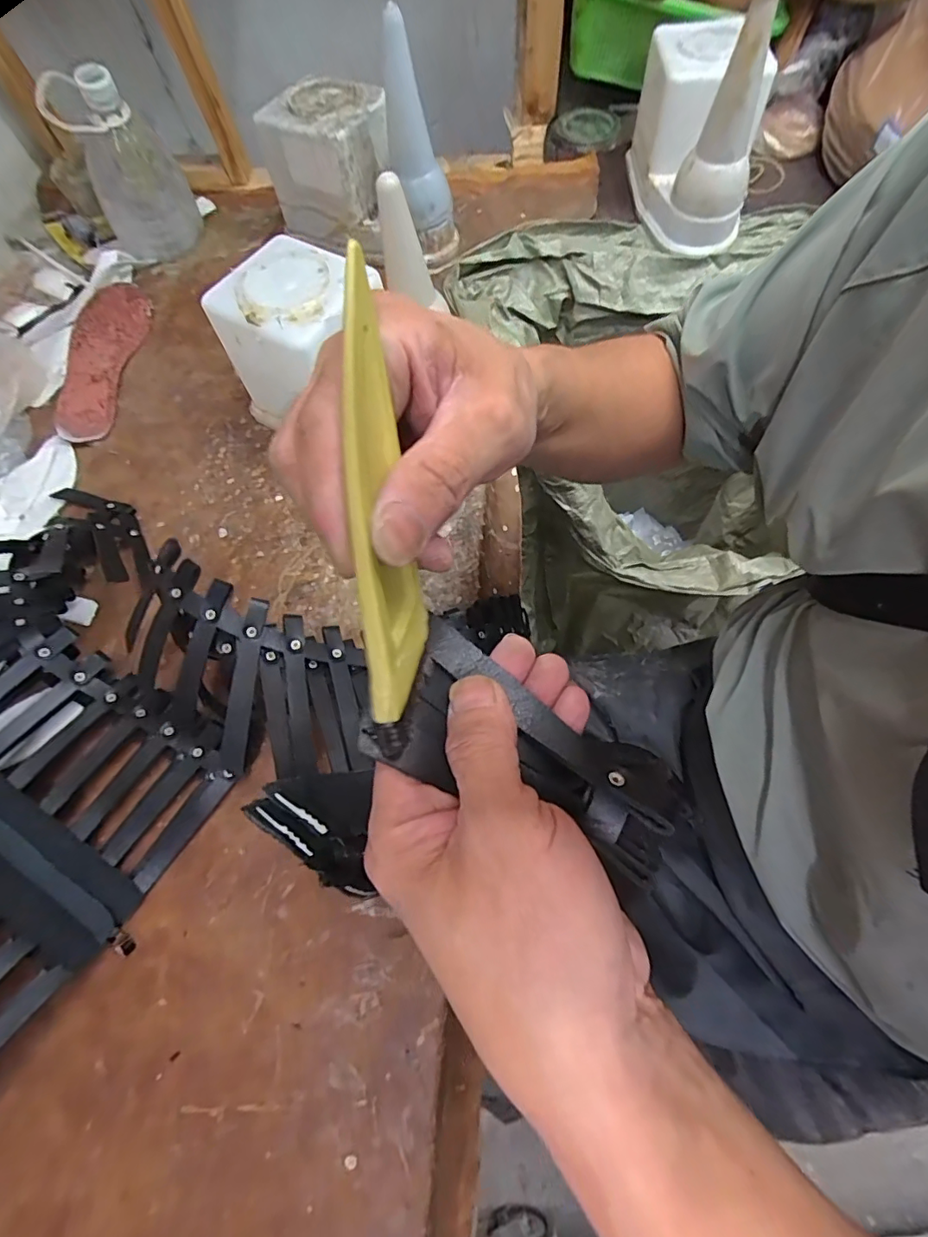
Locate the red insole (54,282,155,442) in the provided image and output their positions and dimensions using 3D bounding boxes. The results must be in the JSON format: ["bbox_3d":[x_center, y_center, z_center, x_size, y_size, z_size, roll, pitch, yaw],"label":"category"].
[{"bbox_3d":[-0.383,-0.285,0.556,0.077,0.010,0.232,-11,65,-2],"label":"red insole"}]

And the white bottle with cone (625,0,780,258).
[{"bbox_3d":[0.233,-0.501,0.507,0.090,0.159,0.184,-7,65,0],"label":"white bottle with cone"}]

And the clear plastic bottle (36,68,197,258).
[{"bbox_3d":[-0.387,-0.514,0.583,0.114,0.148,0.105,-26,66,-8],"label":"clear plastic bottle"}]

